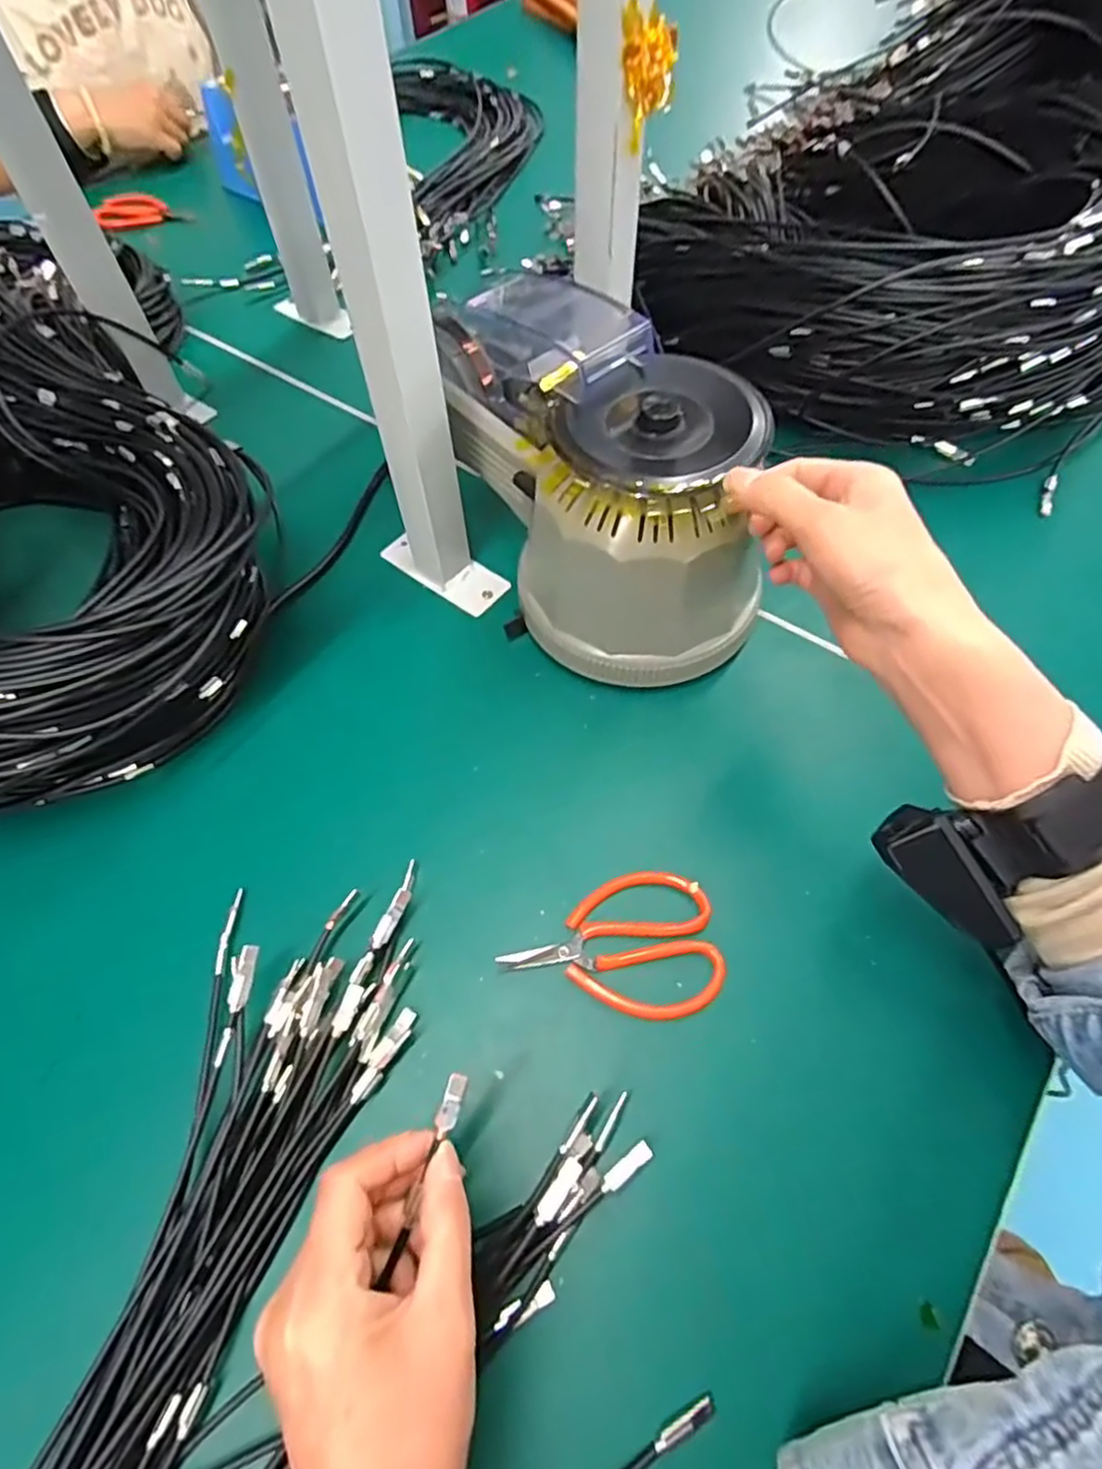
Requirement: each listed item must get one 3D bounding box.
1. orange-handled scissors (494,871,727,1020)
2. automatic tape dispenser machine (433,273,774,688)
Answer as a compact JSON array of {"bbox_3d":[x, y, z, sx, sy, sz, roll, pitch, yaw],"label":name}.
[{"bbox_3d":[0.032,0.114,0.364,0.112,0.007,0.073,-8,61,-1],"label":"orange-handled scissors"},{"bbox_3d":[0.029,-0.165,0.434,0.141,0.146,0.235,-17,61,-6],"label":"automatic tape dispenser machine"}]

